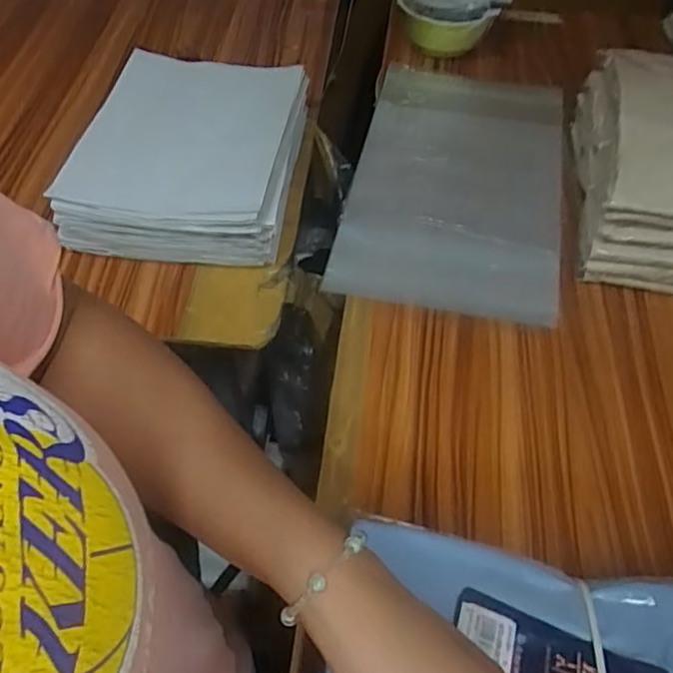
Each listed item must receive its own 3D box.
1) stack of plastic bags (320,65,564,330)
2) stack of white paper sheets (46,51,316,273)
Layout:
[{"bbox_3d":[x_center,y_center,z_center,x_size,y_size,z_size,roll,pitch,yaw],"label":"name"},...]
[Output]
[{"bbox_3d":[0.140,-0.190,0.698,0.227,0.024,0.381,11,54,6],"label":"stack of plastic bags"},{"bbox_3d":[-0.157,-0.198,0.672,0.222,0.072,0.263,6,54,2],"label":"stack of white paper sheets"}]

